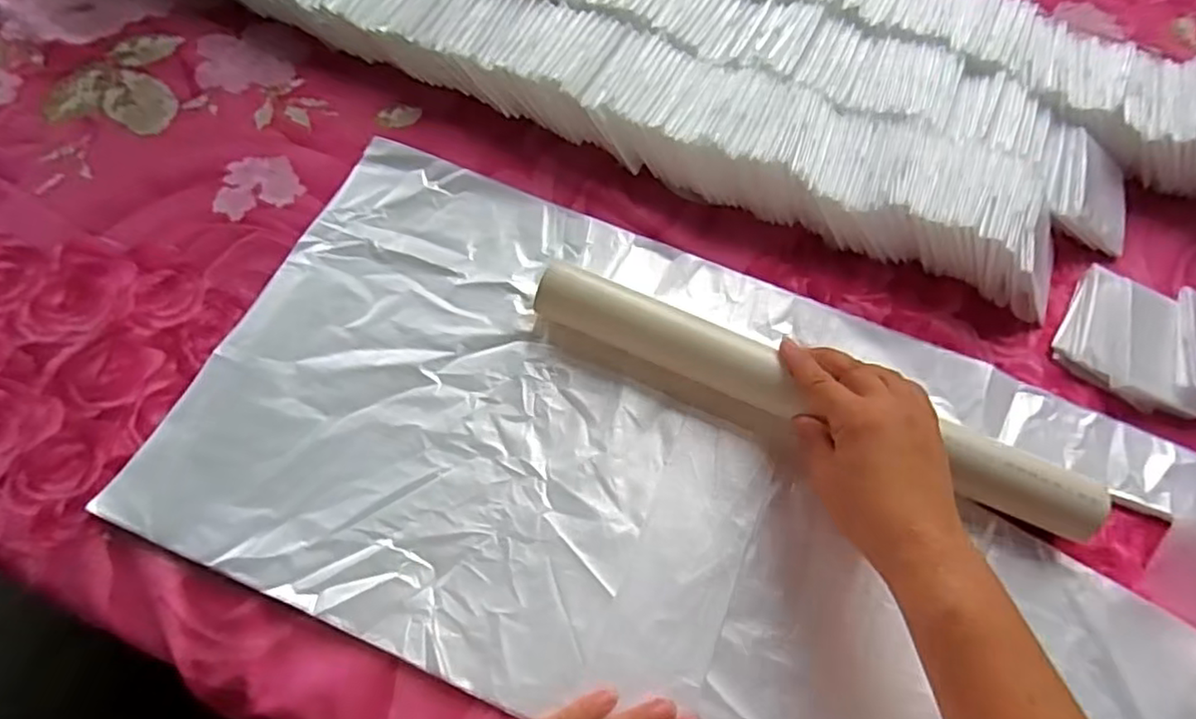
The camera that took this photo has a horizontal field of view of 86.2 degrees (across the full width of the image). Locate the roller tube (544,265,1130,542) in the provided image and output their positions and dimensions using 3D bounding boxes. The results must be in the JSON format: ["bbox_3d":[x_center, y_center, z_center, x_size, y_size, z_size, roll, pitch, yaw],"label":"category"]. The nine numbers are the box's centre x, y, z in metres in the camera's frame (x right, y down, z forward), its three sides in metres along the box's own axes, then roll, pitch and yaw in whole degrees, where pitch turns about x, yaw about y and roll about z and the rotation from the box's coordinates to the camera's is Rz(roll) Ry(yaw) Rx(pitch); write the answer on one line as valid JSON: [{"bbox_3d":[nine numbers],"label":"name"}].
[{"bbox_3d":[0.125,0.022,0.394,0.348,0.038,0.037,23,68,8],"label":"roller tube"}]

